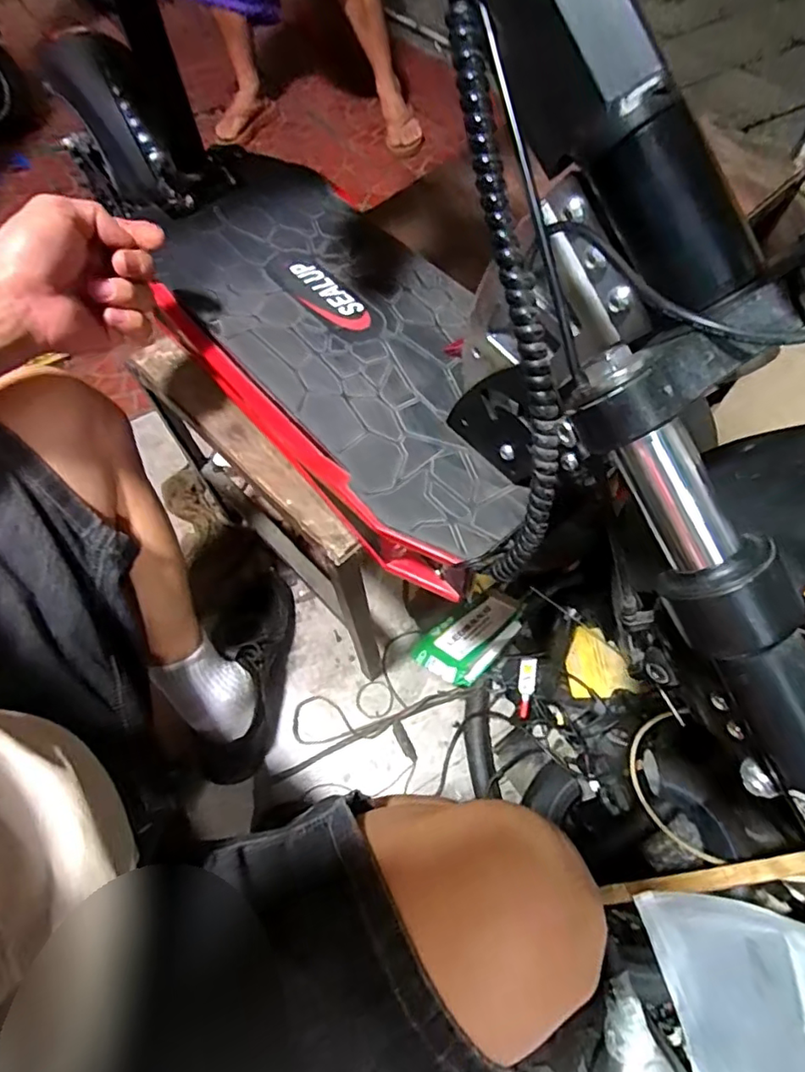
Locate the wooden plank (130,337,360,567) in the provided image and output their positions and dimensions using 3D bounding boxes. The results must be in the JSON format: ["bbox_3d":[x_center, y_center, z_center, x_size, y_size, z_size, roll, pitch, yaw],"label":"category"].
[{"bbox_3d":[-0.161,-0.093,0.560,0.045,0.030,0.335,-41,70,-18],"label":"wooden plank"}]

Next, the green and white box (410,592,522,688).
[{"bbox_3d":[0.100,0.147,0.820,0.162,0.038,0.097,-37,40,-20],"label":"green and white box"}]

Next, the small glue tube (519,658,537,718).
[{"bbox_3d":[0.167,0.205,0.763,0.022,0.011,0.077,9,80,5],"label":"small glue tube"}]

